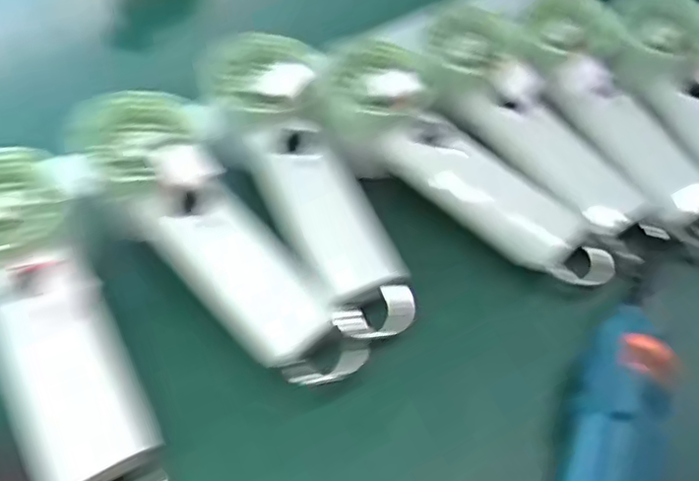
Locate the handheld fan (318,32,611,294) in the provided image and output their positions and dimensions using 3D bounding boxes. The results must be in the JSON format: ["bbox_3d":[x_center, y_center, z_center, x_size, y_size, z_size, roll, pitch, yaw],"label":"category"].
[{"bbox_3d":[0.064,-0.047,0.366,0.200,0.045,0.074,41,60,12],"label":"handheld fan"}]

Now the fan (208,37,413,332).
[{"bbox_3d":[-0.021,-0.042,0.354,0.058,0.040,0.202,-22,71,-18],"label":"fan"}]

